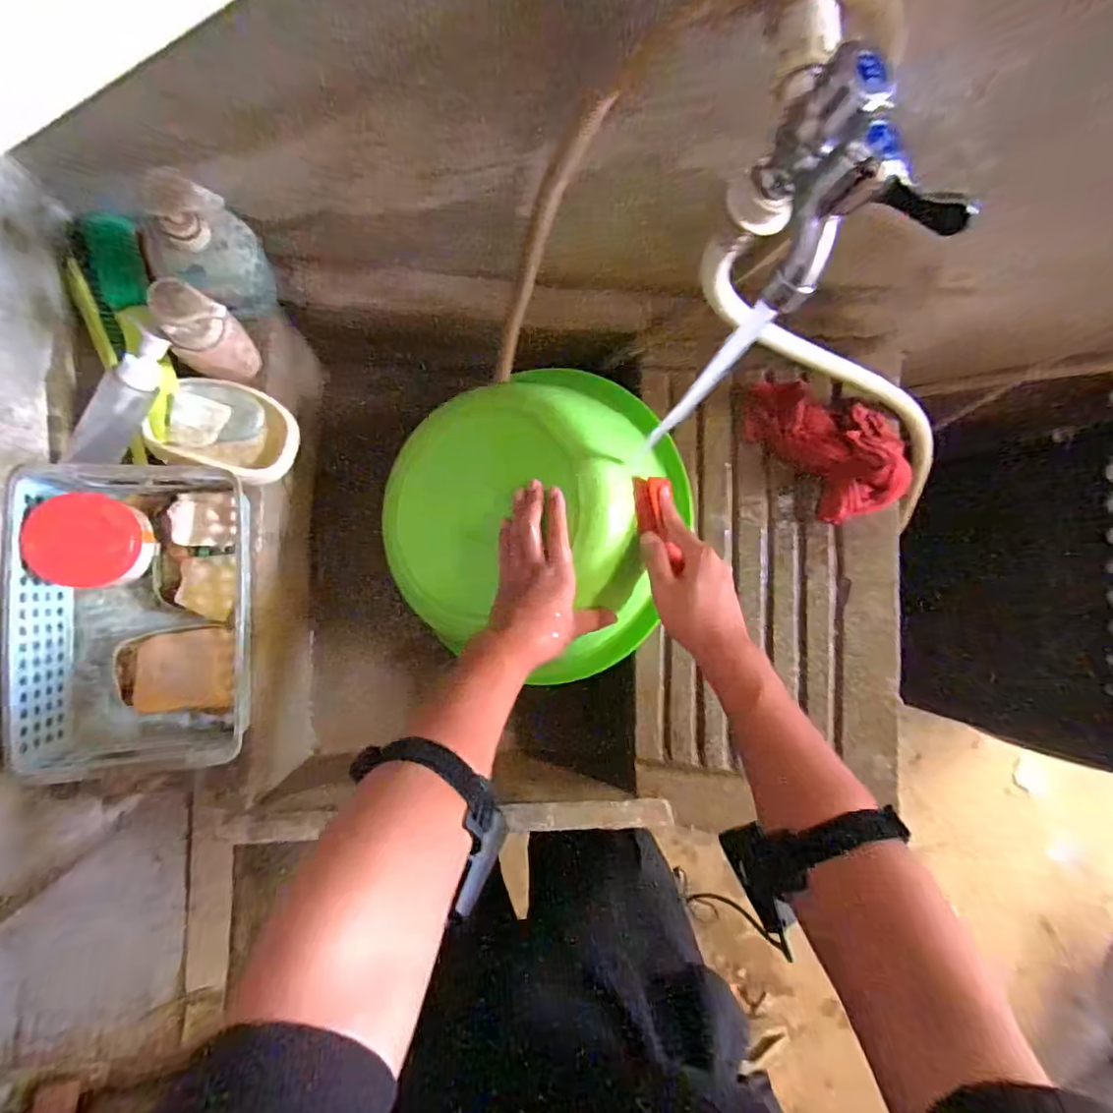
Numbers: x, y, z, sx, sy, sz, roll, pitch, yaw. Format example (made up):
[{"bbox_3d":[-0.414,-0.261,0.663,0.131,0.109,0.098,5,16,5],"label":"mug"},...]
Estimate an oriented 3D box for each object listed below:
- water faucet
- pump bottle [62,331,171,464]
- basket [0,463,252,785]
[{"bbox_3d":[0.135,-0.188,0.279,0.053,0.087,0.101,-12,91,-9],"label":"water faucet"},{"bbox_3d":[-0.389,-0.136,0.500,0.028,0.029,0.148,43,107,-6],"label":"pump bottle"},{"bbox_3d":[-0.375,0.063,0.514,0.172,0.091,0.287,-1,89,-9],"label":"basket"}]

